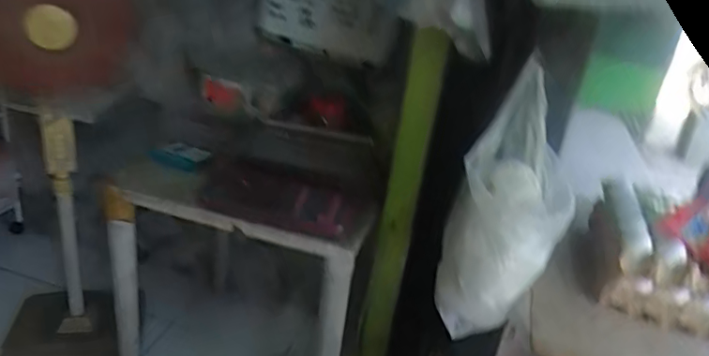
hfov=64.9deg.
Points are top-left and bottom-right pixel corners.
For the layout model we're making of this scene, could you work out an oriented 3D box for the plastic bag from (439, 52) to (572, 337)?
[{"bbox_3d":[0.258,0.039,0.915,0.172,0.451,0.161,15,-9,15],"label":"plastic bag"}]

